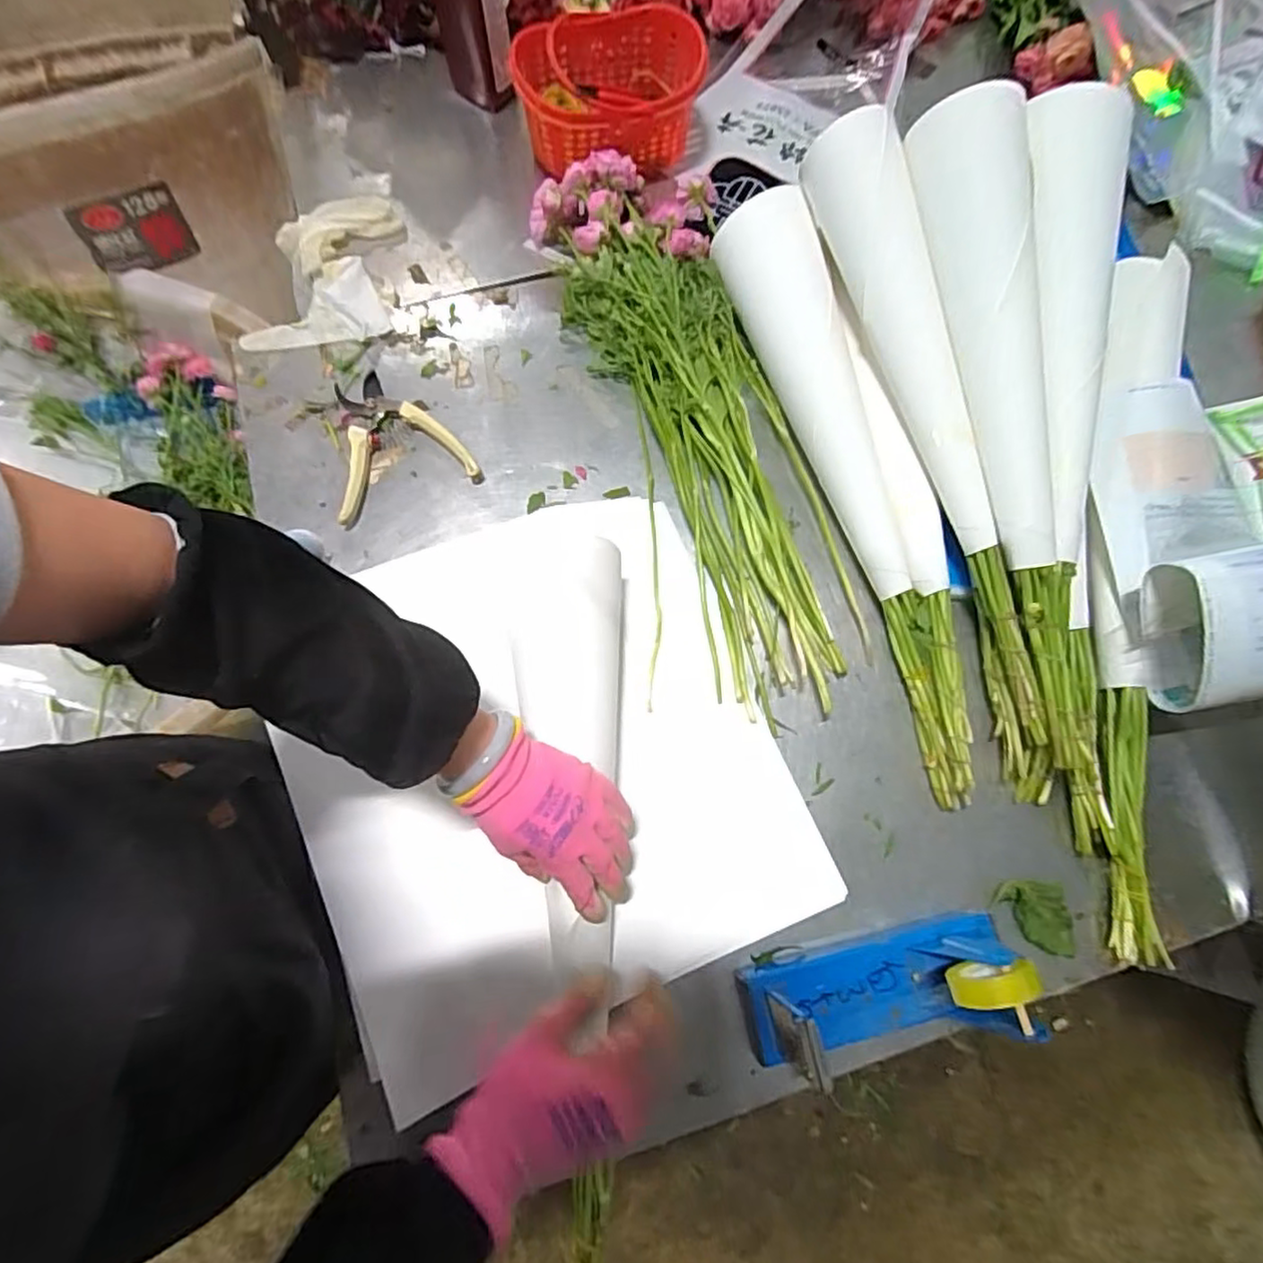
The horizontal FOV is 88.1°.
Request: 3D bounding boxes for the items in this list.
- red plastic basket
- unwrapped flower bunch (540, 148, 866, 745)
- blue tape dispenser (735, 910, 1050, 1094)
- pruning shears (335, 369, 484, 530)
[{"bbox_3d":[-0.021,-0.583,0.723,0.203,0.090,0.149,-7,74,-3],"label":"red plastic basket"},{"bbox_3d":[0.053,-0.218,0.625,0.194,0.054,0.593,-13,75,-5],"label":"unwrapped flower bunch"},{"bbox_3d":[0.188,0.259,0.456,0.201,0.116,0.067,-12,75,-4],"label":"blue tape dispenser"},{"bbox_3d":[-0.229,-0.185,0.620,0.132,0.016,0.148,-22,76,-7],"label":"pruning shears"}]

